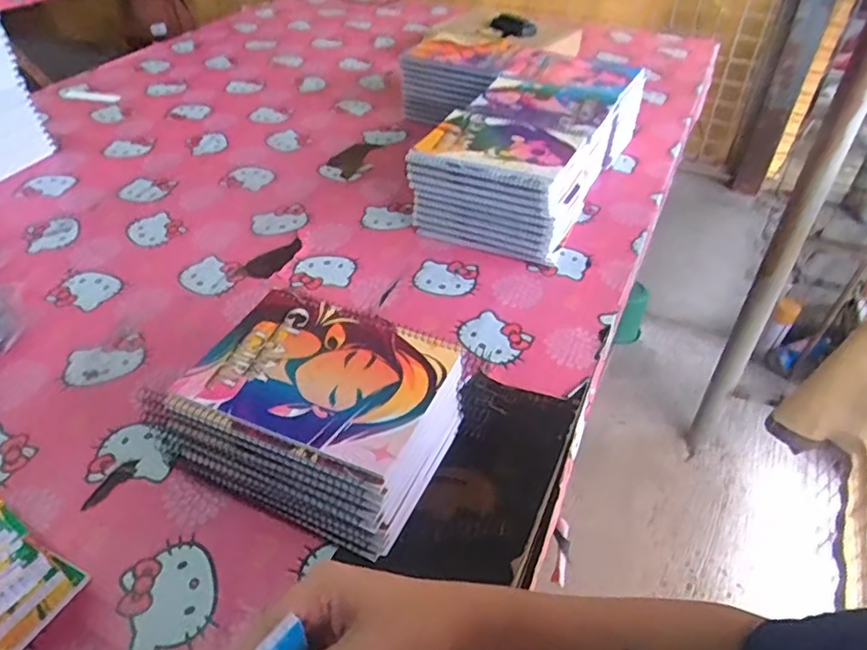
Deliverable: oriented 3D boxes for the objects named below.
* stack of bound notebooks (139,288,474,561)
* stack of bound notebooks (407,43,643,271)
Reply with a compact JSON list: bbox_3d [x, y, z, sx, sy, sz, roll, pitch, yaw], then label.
[{"bbox_3d":[-0.100,0.080,0.539,0.214,0.115,0.156,18,43,17],"label":"stack of bound notebooks"},{"bbox_3d":[0.157,-0.272,0.931,0.211,0.128,0.466,21,44,20],"label":"stack of bound notebooks"}]

